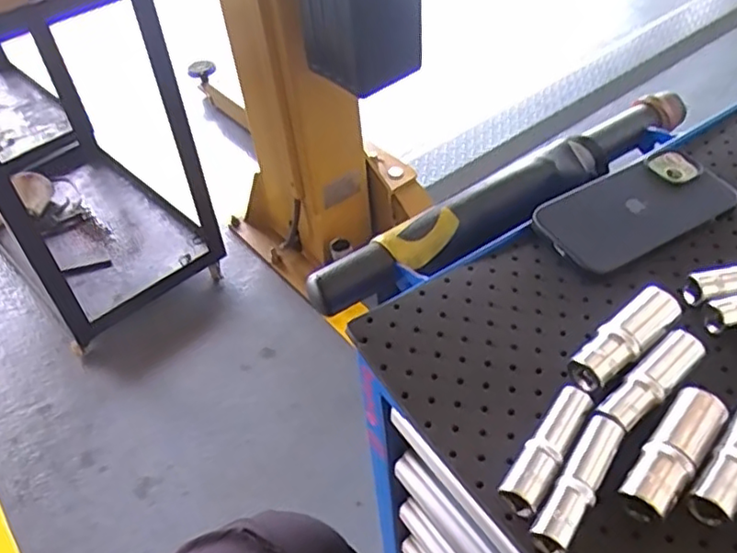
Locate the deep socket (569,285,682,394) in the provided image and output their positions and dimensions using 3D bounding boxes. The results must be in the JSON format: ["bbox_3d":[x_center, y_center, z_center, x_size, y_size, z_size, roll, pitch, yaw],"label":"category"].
[{"bbox_3d":[0.157,0.038,0.394,0.082,0.019,0.025,-32,50,-24],"label":"deep socket"}]

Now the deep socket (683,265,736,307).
[{"bbox_3d":[0.251,0.004,0.425,0.082,0.017,0.022,-9,45,-3],"label":"deep socket"}]

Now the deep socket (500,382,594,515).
[{"bbox_3d":[0.100,0.094,0.356,0.020,0.016,0.080,25,52,27],"label":"deep socket"}]

